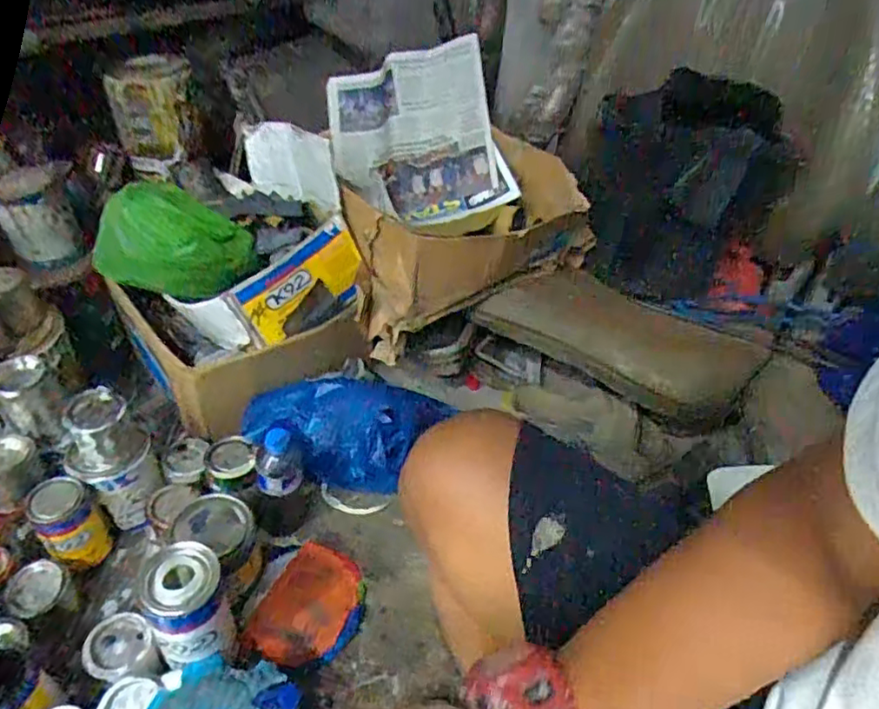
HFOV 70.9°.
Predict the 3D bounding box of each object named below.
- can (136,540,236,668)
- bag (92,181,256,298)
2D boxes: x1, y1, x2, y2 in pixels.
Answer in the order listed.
[{"bbox_3d":[-0.284,0.283,0.702,0.078,0.131,0.083,3,41,-2],"label":"can"},{"bbox_3d":[-0.405,-0.172,0.930,0.242,0.141,0.108,3,41,-3],"label":"bag"}]

